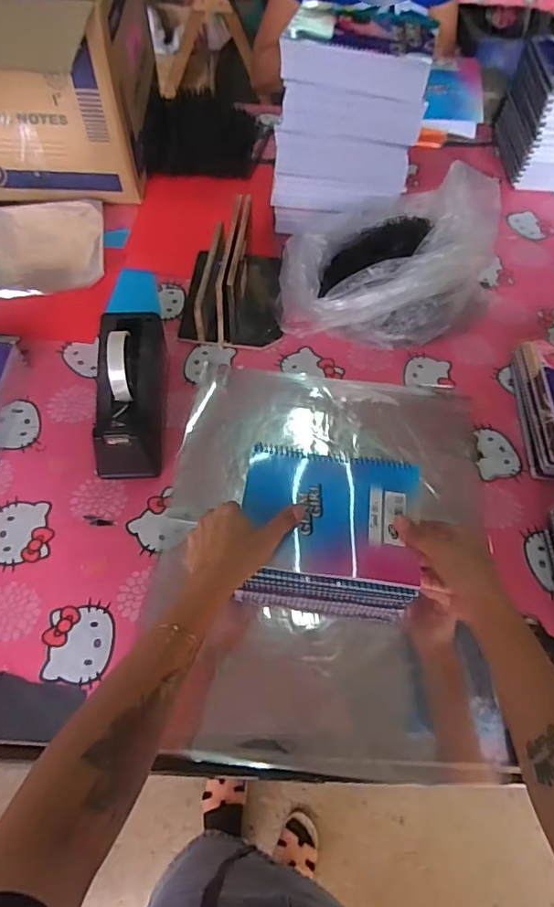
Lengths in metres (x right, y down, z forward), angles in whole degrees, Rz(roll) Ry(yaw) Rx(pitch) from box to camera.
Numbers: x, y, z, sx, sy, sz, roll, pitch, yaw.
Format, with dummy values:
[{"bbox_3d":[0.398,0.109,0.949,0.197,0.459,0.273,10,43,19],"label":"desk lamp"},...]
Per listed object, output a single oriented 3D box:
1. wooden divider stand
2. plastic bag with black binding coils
[{"bbox_3d":[-0.073,-0.271,0.769,0.145,0.115,0.201,-3,58,-4],"label":"wooden divider stand"},{"bbox_3d":[0.158,-0.269,0.754,0.242,0.171,0.310,41,65,19],"label":"plastic bag with black binding coils"}]

